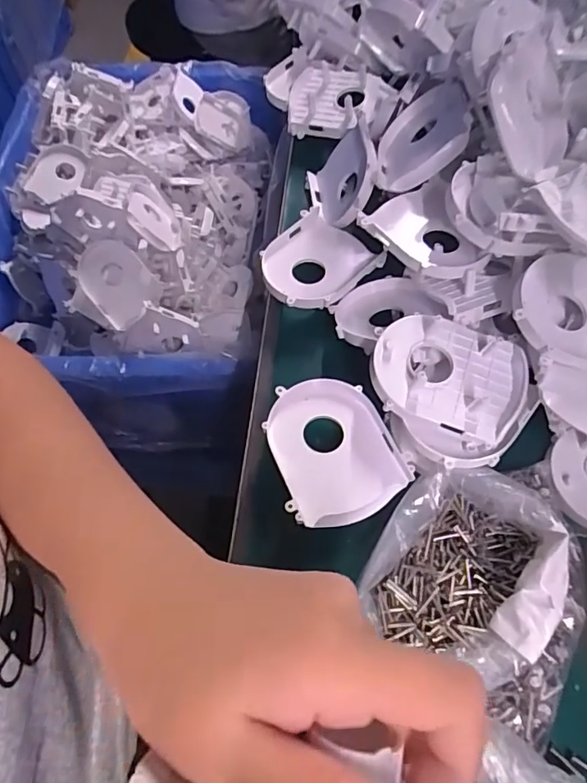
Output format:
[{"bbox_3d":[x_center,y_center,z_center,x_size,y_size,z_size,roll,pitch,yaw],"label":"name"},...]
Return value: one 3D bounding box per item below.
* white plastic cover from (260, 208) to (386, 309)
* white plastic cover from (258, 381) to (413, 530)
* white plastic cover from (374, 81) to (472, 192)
[{"bbox_3d":[0.015,-0.092,0.353,0.077,0.013,0.068,-38,67,-18],"label":"white plastic cover"},{"bbox_3d":[0.022,0.032,0.289,0.067,0.012,0.082,-18,63,-9],"label":"white plastic cover"},{"bbox_3d":[0.087,-0.173,0.340,0.069,0.014,0.073,-23,47,40],"label":"white plastic cover"}]

